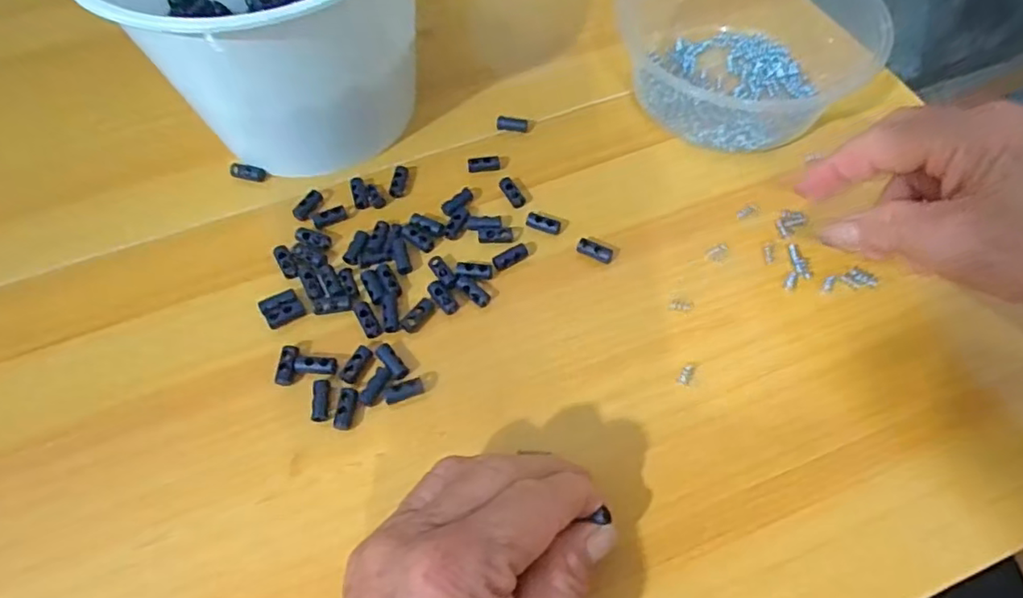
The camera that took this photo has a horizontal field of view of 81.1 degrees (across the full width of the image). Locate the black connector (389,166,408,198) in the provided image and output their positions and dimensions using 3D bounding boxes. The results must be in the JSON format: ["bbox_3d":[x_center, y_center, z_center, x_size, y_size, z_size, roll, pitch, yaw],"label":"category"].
[{"bbox_3d":[-0.063,-0.067,0.333,0.008,0.004,0.021,3,62,5],"label":"black connector"}]

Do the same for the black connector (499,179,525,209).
[{"bbox_3d":[0.001,-0.059,0.328,0.009,0.005,0.020,-29,77,-13],"label":"black connector"}]

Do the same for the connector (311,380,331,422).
[{"bbox_3d":[-0.086,0.046,0.271,0.008,0.005,0.019,-5,61,0],"label":"connector"}]

